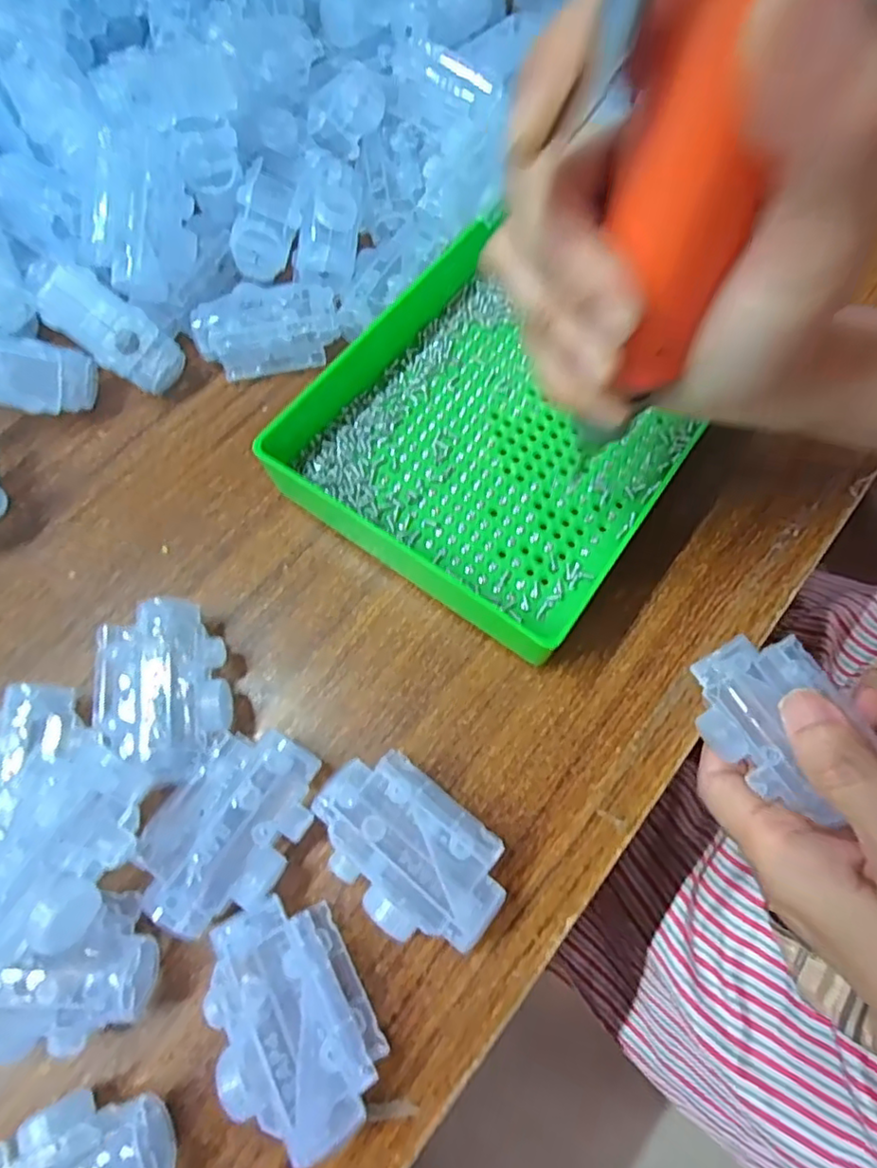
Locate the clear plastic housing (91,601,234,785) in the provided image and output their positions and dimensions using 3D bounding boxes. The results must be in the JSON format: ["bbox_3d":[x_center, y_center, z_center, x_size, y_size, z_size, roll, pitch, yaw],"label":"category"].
[{"bbox_3d":[-0.103,0.041,0.238,0.041,0.032,0.068,-14,68,-4],"label":"clear plastic housing"}]

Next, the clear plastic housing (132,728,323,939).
[{"bbox_3d":[-0.072,0.087,0.222,0.043,0.030,0.068,28,71,12],"label":"clear plastic housing"}]

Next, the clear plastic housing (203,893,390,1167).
[{"bbox_3d":[-0.048,0.139,0.199,0.045,0.029,0.068,-27,70,-9],"label":"clear plastic housing"}]

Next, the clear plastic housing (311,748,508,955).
[{"bbox_3d":[-0.010,0.093,0.218,0.069,0.029,0.045,36,73,14],"label":"clear plastic housing"}]

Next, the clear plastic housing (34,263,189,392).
[{"bbox_3d":[-0.152,-0.118,0.288,0.064,0.022,0.030,35,69,-22],"label":"clear plastic housing"}]

